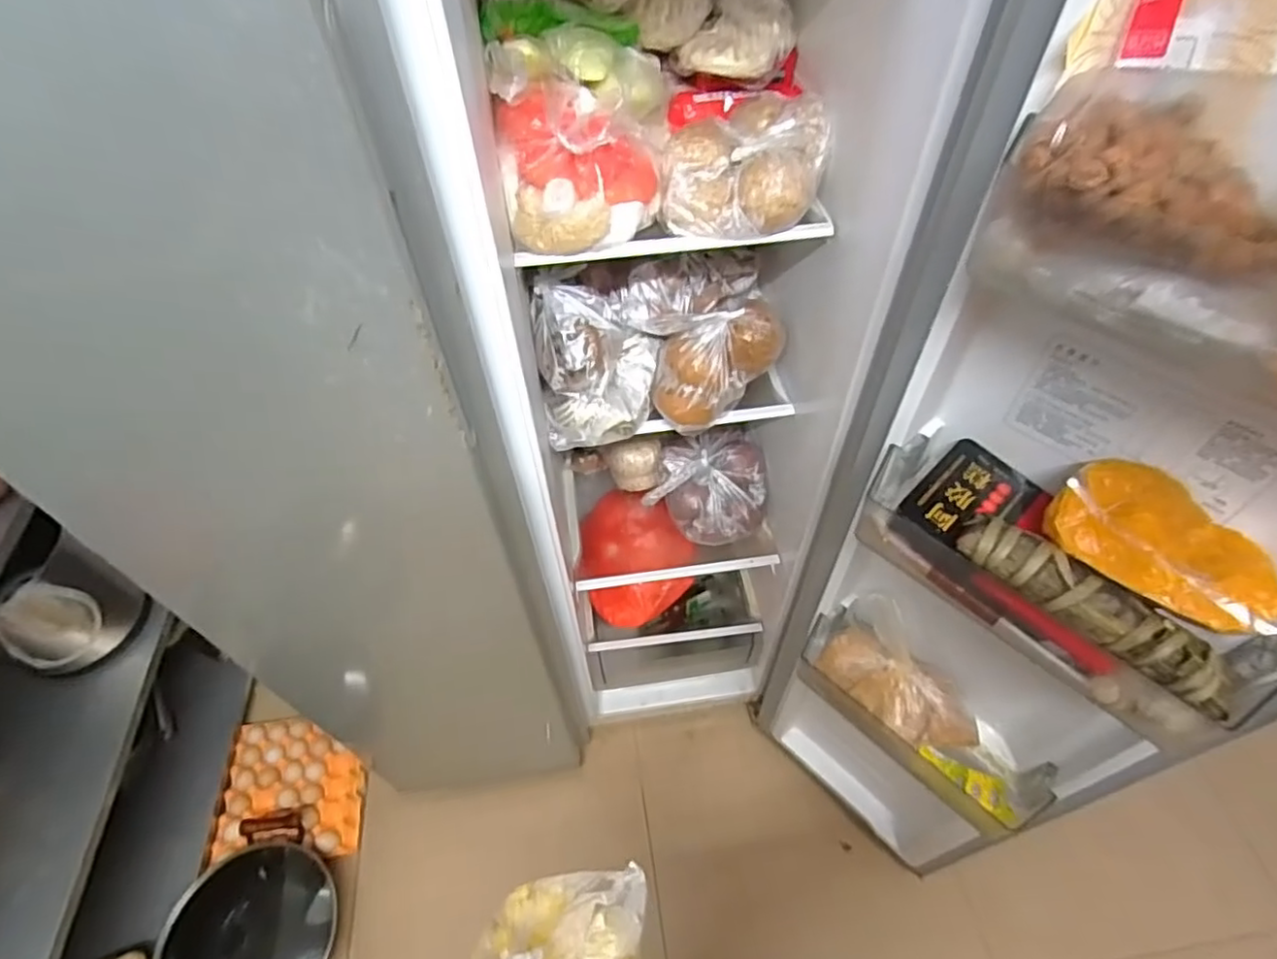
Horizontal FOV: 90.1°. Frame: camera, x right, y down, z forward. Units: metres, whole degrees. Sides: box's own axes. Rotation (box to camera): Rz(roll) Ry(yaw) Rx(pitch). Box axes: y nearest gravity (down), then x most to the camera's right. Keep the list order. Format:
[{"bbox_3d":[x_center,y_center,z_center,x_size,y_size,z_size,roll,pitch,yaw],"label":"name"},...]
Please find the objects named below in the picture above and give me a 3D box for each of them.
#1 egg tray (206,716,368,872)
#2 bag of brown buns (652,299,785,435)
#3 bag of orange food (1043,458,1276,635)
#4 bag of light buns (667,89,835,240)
[{"bbox_3d":[-0.766,0.682,1.416,0.307,0.054,0.285,-5,51,-2],"label":"egg tray"},{"bbox_3d":[0.116,-0.152,0.880,0.192,0.152,0.091,-11,52,-7],"label":"bag of brown buns"},{"bbox_3d":[0.391,0.044,0.474,0.145,0.046,0.086,27,57,21],"label":"bag of orange food"},{"bbox_3d":[0.112,-0.331,0.670,0.167,0.084,0.134,2,51,4],"label":"bag of light buns"}]

